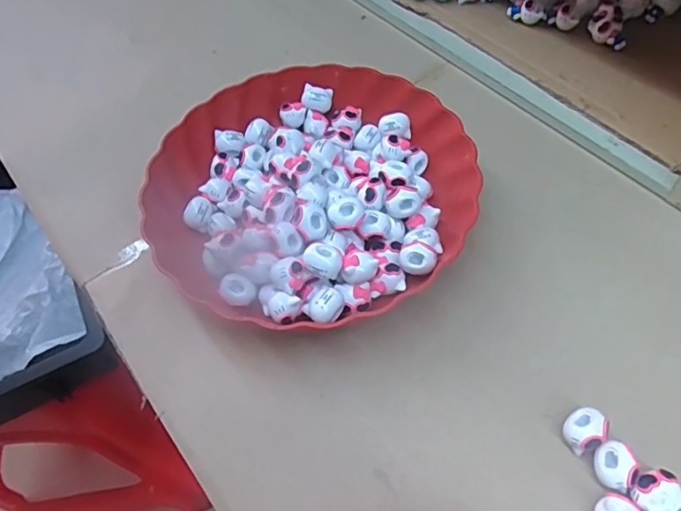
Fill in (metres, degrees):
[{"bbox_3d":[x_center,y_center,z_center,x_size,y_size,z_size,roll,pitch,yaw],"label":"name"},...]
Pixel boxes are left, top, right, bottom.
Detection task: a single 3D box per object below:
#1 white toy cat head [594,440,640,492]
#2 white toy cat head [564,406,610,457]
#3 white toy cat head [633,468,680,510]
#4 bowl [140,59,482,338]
[{"bbox_3d":[0.155,0.120,0.296,0.021,0.017,0.025,-18,58,-7],"label":"white toy cat head"},{"bbox_3d":[0.144,0.104,0.309,0.023,0.019,0.021,-2,57,3],"label":"white toy cat head"},{"bbox_3d":[0.174,0.130,0.287,0.026,0.015,0.023,-14,57,-4],"label":"white toy cat head"},{"bbox_3d":[-0.025,-0.056,0.407,0.236,0.047,0.234,-2,57,3],"label":"bowl"}]

